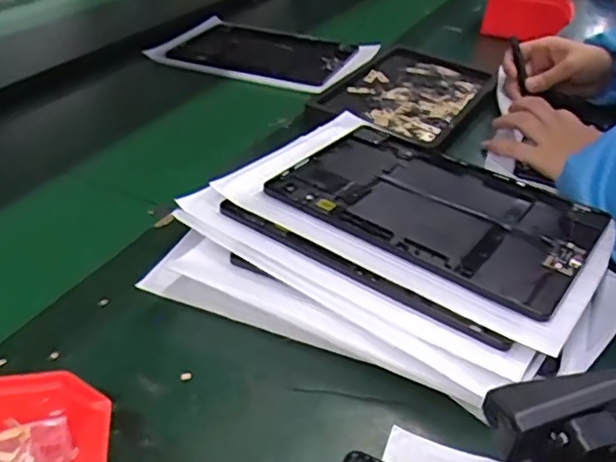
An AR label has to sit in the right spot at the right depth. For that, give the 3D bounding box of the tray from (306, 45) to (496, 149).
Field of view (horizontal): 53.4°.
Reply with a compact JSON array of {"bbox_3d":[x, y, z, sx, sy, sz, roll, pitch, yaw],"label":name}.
[{"bbox_3d":[0.112,-0.165,0.732,0.172,0.032,0.230,19,39,21],"label":"tray"}]

